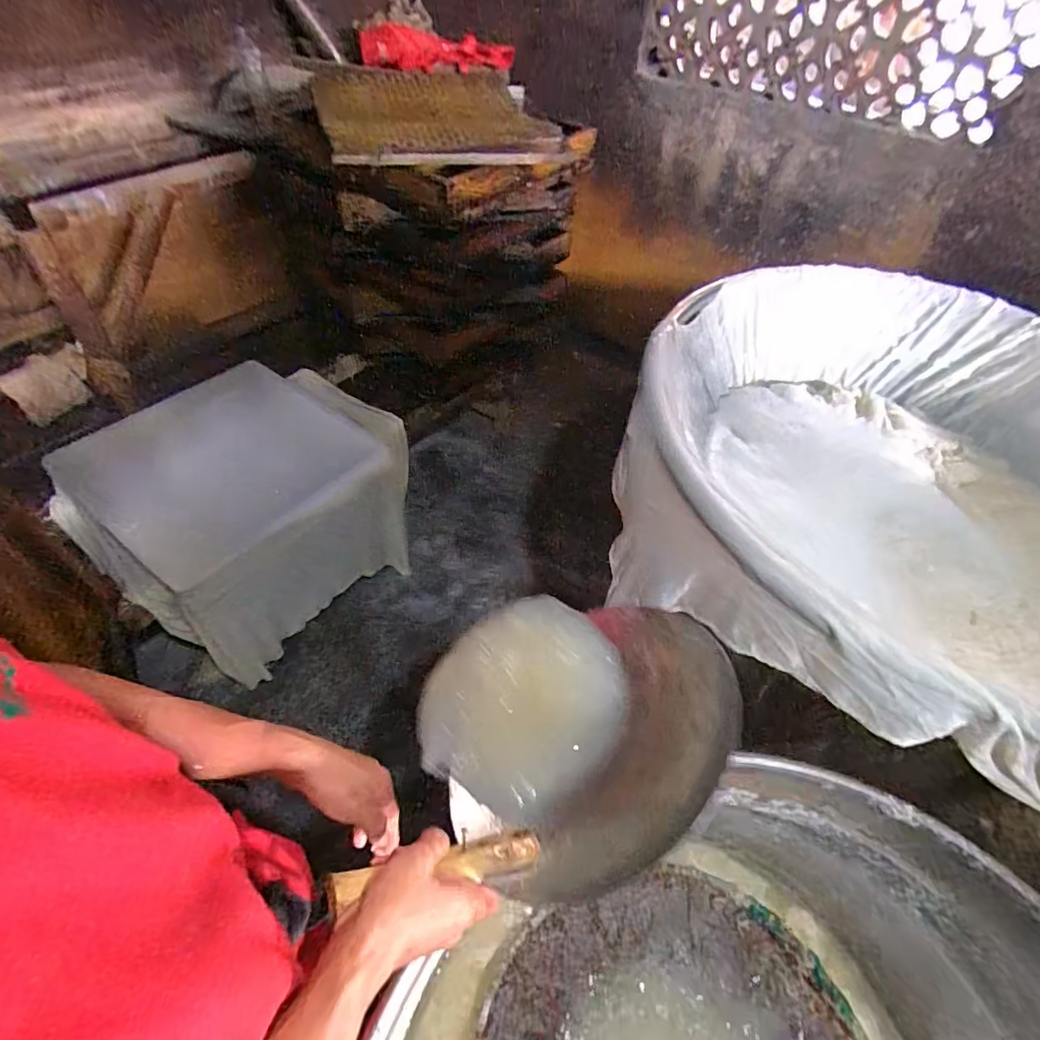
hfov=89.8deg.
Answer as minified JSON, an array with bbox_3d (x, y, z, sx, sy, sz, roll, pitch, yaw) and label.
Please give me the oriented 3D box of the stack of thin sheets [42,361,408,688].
[{"bbox_3d":[-0.738,-0.062,1.459,0.642,0.410,0.712,38,57,23],"label":"stack of thin sheets"}]

